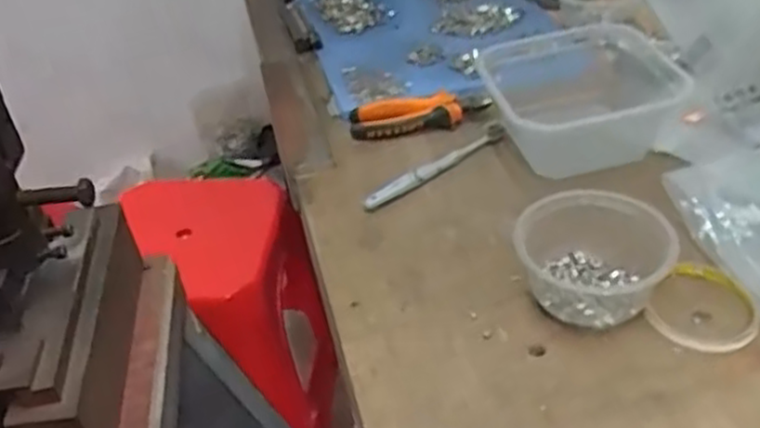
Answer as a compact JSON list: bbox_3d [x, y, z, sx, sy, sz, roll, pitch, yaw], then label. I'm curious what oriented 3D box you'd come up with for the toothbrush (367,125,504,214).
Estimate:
[{"bbox_3d":[0.055,-0.047,0.733,0.177,0.012,0.020,-30,44,-27],"label":"toothbrush"}]

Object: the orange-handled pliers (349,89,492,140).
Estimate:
[{"bbox_3d":[0.042,-0.108,0.800,0.147,0.021,0.050,-5,38,1],"label":"orange-handled pliers"}]

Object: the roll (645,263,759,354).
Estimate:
[{"bbox_3d":[0.247,0.068,0.565,0.075,0.011,0.091,16,43,25],"label":"roll"}]

